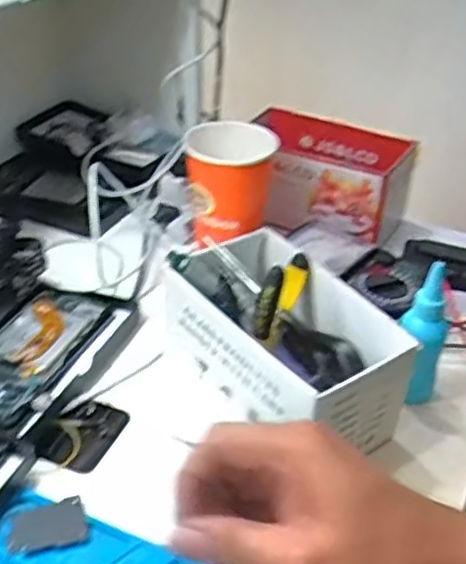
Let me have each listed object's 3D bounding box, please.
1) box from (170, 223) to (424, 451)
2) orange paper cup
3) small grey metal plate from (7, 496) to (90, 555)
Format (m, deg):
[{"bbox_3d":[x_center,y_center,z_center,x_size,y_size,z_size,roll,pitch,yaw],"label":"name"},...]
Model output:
[{"bbox_3d":[0.036,0.045,0.531,0.105,0.090,0.178,-20,41,-28],"label":"box"},{"bbox_3d":[-0.004,-0.093,0.681,0.079,0.098,0.072,1,36,-1],"label":"orange paper cup"},{"bbox_3d":[-0.118,0.155,0.454,0.048,0.004,0.033,-12,38,-18],"label":"small grey metal plate"}]

